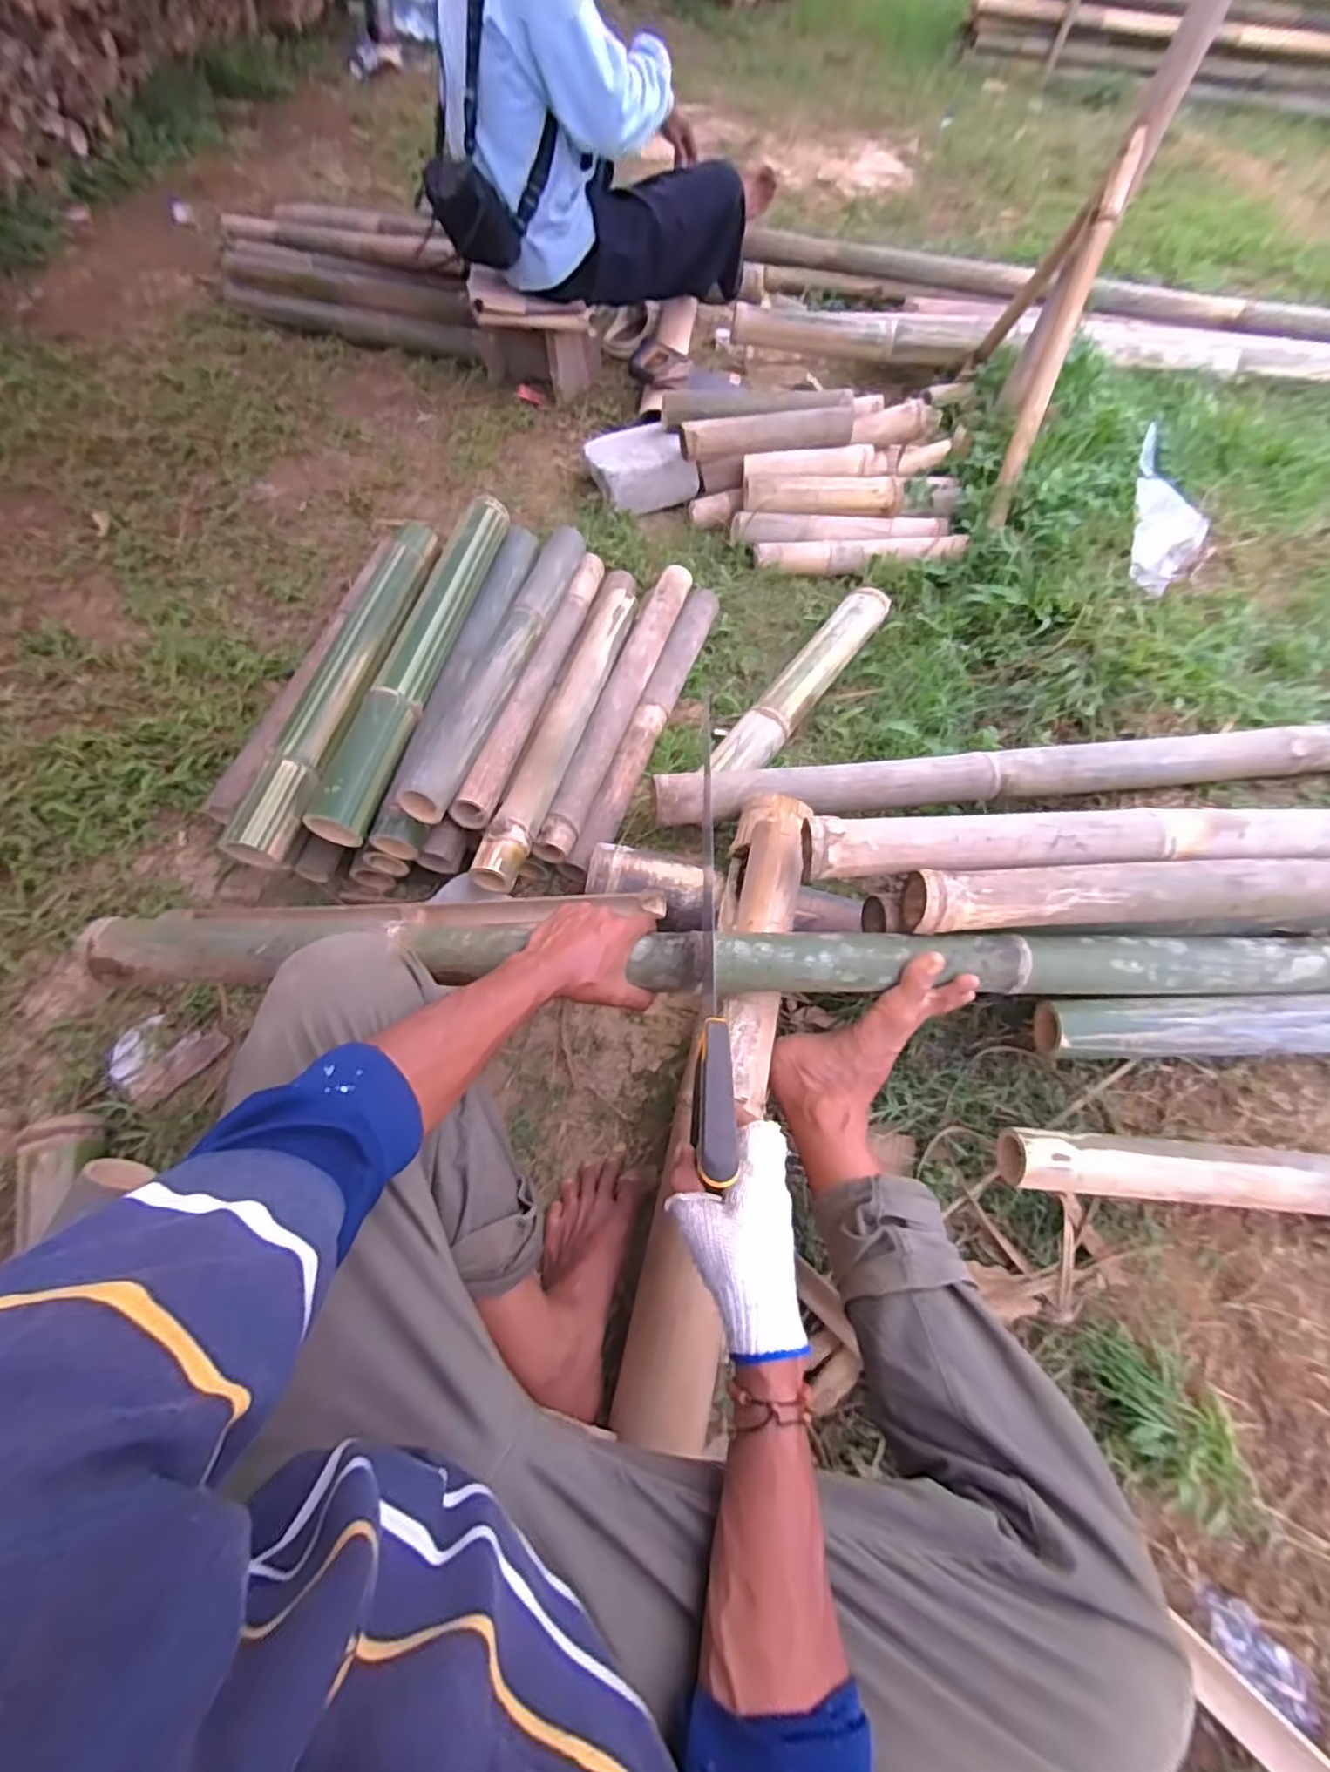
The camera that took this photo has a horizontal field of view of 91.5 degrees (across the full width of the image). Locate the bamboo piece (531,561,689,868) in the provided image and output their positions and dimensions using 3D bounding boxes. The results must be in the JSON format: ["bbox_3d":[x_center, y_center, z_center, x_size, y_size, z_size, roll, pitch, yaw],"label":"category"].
[{"bbox_3d":[-0.065,-0.294,0.990,0.055,0.043,0.605,17,58,5],"label":"bamboo piece"}]

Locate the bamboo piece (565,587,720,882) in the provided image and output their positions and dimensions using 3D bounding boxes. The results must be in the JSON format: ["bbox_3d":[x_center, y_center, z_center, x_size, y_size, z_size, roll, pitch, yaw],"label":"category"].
[{"bbox_3d":[-0.021,-0.268,1.029,0.050,0.059,0.602,18,58,6],"label":"bamboo piece"}]

